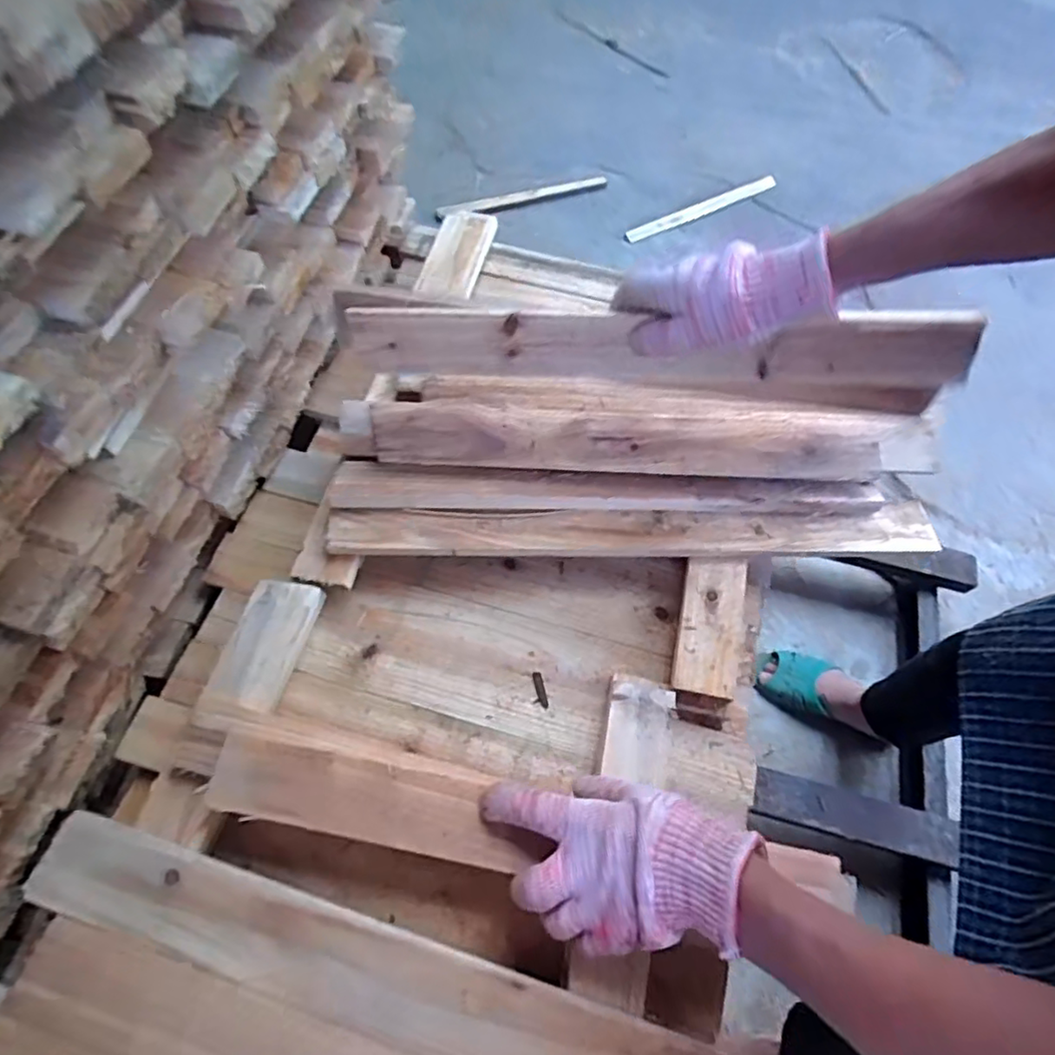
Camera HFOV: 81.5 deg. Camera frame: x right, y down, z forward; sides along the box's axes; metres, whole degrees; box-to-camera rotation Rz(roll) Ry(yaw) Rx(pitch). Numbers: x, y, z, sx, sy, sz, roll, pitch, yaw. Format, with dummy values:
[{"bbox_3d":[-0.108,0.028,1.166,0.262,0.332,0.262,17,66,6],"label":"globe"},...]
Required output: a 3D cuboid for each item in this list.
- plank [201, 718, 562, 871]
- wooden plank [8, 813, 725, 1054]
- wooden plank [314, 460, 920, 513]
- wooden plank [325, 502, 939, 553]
[{"bbox_3d":[-0.110,0.194,0.443,0.230,0.021,0.064,13,63,5],"label":"plank"},{"bbox_3d":[-0.077,0.320,0.376,0.513,0.014,0.106,16,64,6],"label":"wooden plank"},{"bbox_3d":[0.082,-0.036,0.567,0.513,0.017,0.047,1,63,-1],"label":"wooden plank"},{"bbox_3d":[0.100,0.002,0.566,0.551,0.019,0.042,-1,63,-2],"label":"wooden plank"}]

